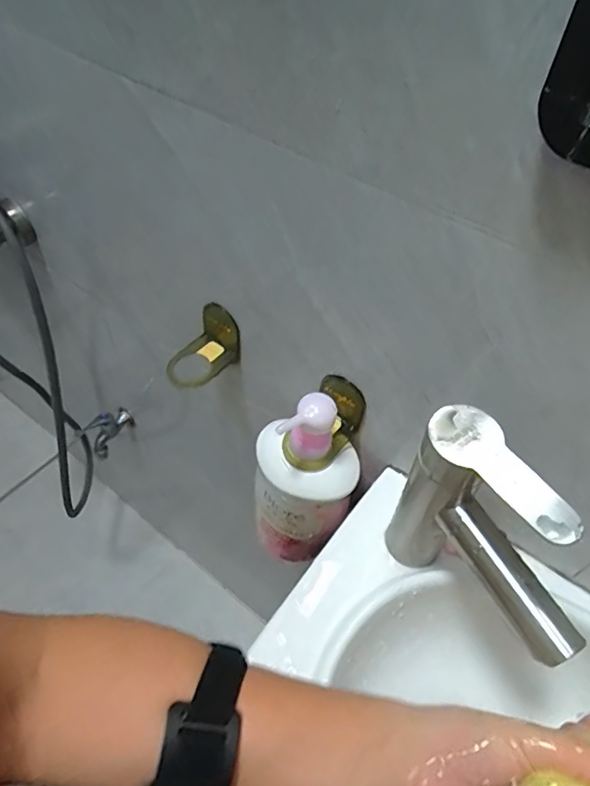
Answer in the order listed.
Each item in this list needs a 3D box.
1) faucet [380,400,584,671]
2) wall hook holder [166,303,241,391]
[{"bbox_3d":[0.123,0.104,0.339,0.040,0.155,0.134,-24,58,-19],"label":"faucet"},{"bbox_3d":[-0.092,-0.043,0.511,0.049,0.051,0.073,36,60,22],"label":"wall hook holder"}]

